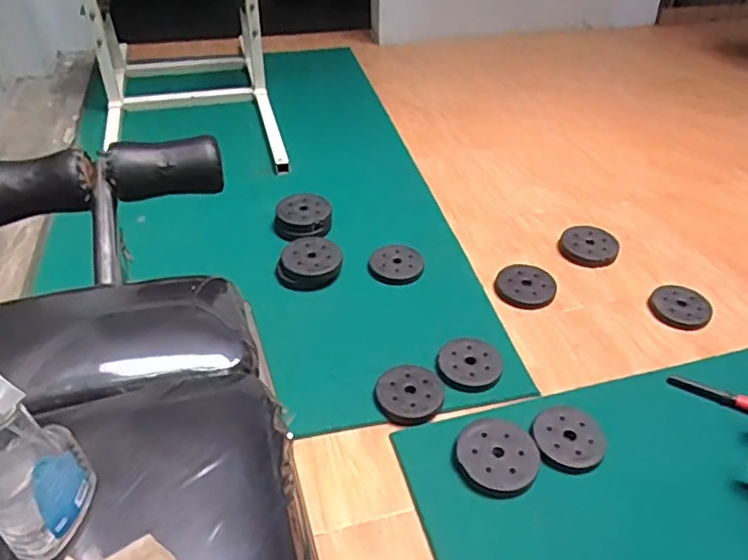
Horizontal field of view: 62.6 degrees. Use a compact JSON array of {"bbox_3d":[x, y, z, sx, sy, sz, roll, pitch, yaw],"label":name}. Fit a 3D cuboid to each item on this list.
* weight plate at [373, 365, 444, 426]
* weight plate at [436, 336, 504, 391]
[{"bbox_3d":[0.089,0.293,1.609,0.179,0.041,0.175,1,40,-1],"label":"weight plate"},{"bbox_3d":[0.262,0.228,1.686,0.170,0.026,0.193,20,44,21],"label":"weight plate"}]

